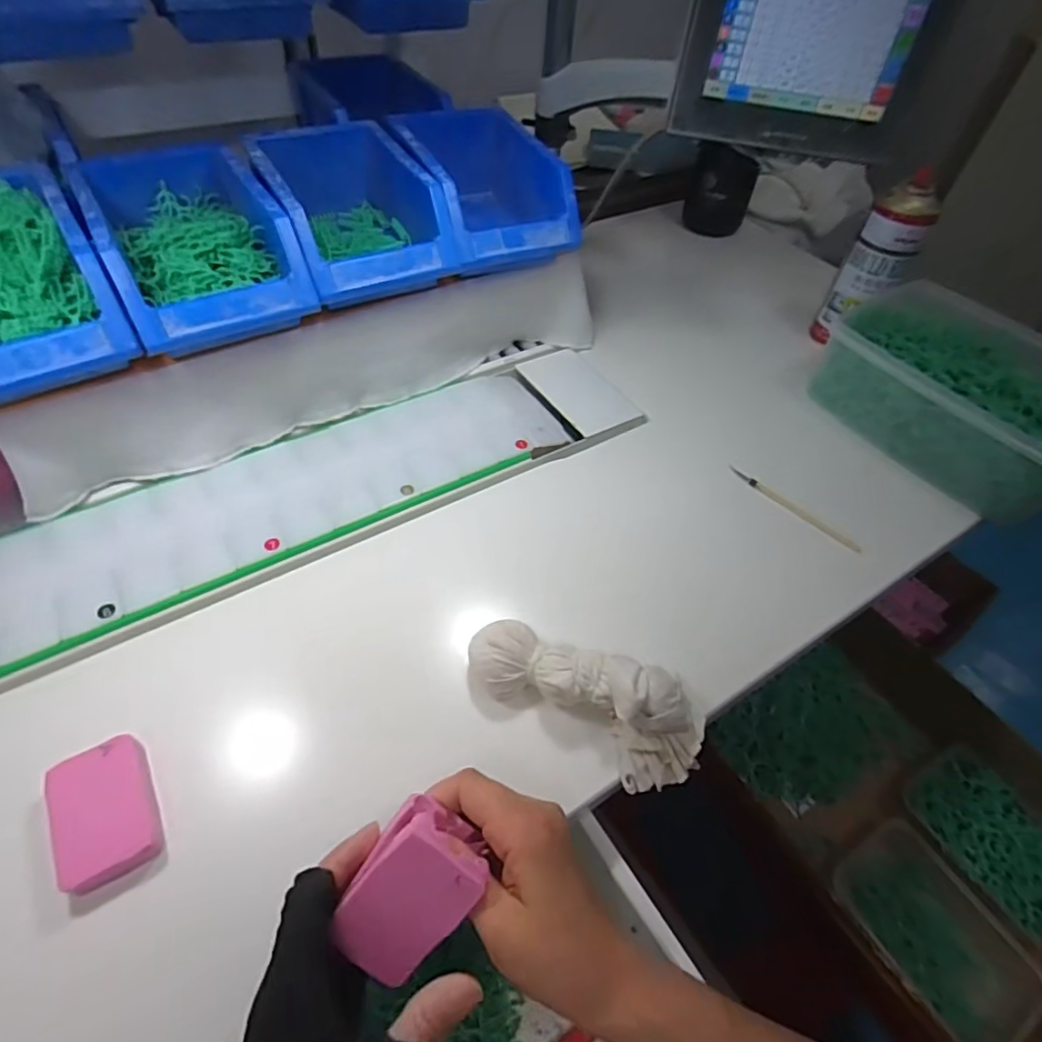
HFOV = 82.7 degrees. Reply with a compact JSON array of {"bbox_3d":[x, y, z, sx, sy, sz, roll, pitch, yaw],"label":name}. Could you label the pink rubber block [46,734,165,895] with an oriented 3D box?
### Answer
[{"bbox_3d":[-0.233,0.162,0.331,0.046,0.016,0.073,-23,57,-22],"label":"pink rubber block"}]

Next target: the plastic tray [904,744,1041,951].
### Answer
[{"bbox_3d":[0.470,0.314,0.580,0.108,0.034,0.159,-21,56,-21],"label":"plastic tray"}]

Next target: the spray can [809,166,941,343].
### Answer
[{"bbox_3d":[0.382,-0.274,0.638,0.056,0.166,0.050,22,52,12],"label":"spray can"}]

